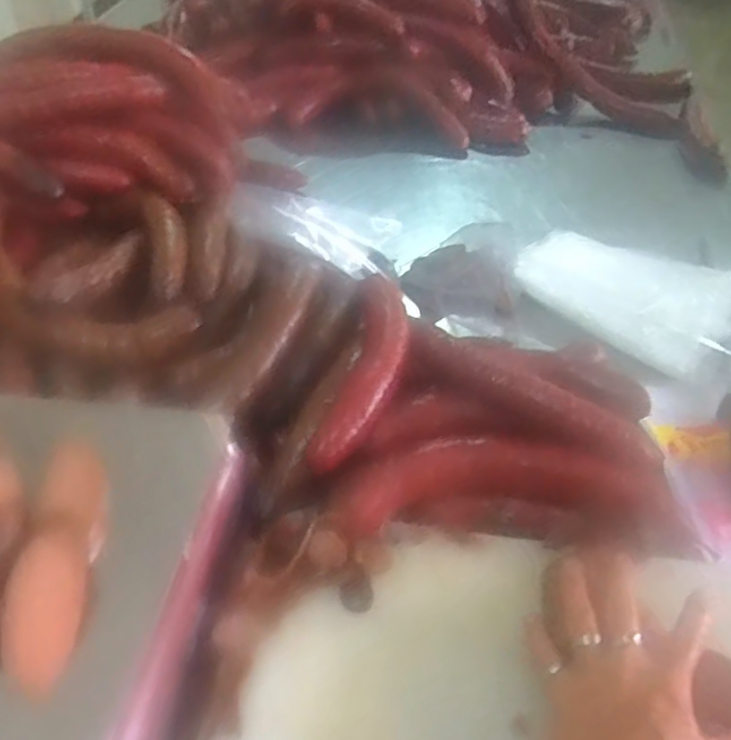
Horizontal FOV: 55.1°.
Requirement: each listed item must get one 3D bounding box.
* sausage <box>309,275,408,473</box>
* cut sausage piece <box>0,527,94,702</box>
[{"bbox_3d":[0.004,0.000,0.560,0.053,0.032,0.187,10,46,8],"label":"sausage"},{"bbox_3d":[-0.164,0.122,0.359,0.040,0.017,0.081,16,53,-16],"label":"cut sausage piece"}]

